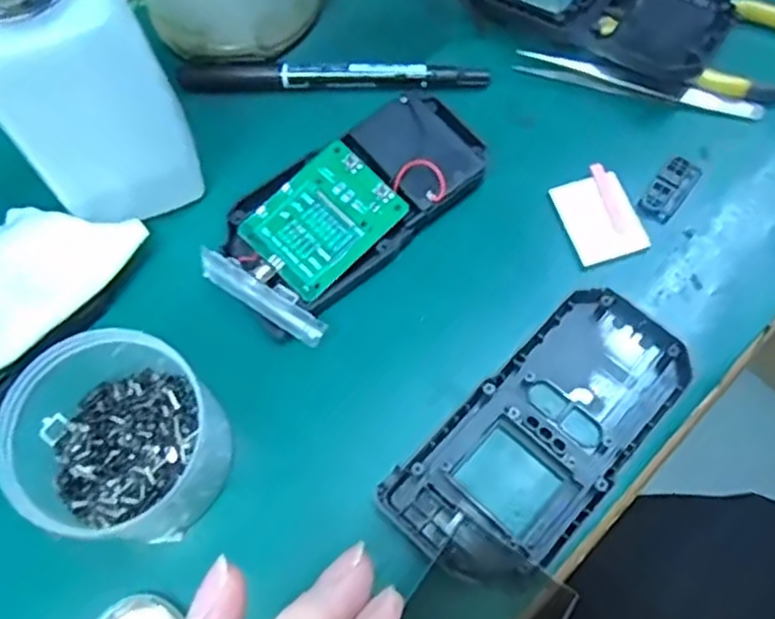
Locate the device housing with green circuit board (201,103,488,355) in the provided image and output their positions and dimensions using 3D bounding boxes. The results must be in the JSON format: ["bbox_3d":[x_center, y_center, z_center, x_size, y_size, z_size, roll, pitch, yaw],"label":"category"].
[{"bbox_3d":[-0.017,-0.043,0.297,0.064,0.017,0.117,40,75,17],"label":"device housing with green circuit board"}]

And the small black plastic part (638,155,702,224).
[{"bbox_3d":[0.118,-0.051,0.304,0.014,0.004,0.031,37,74,16],"label":"small black plastic part"}]

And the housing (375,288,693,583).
[{"bbox_3d":[0.057,0.045,0.264,0.118,0.009,0.056,-43,72,-14],"label":"housing"}]

